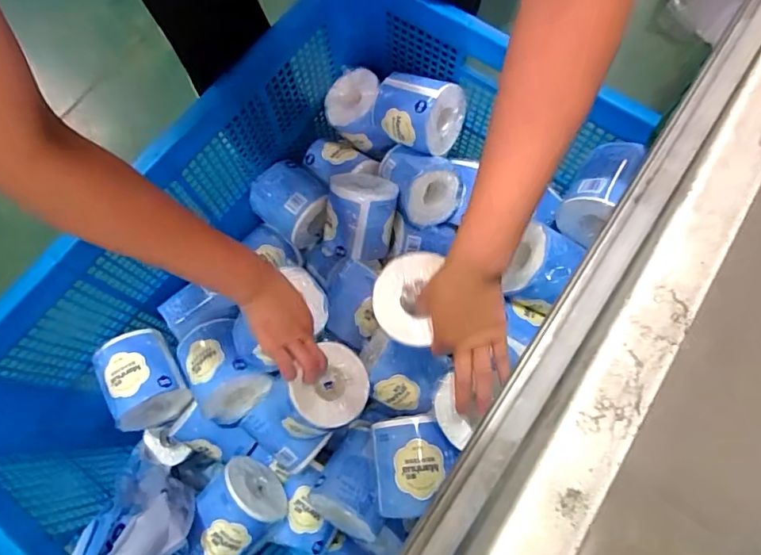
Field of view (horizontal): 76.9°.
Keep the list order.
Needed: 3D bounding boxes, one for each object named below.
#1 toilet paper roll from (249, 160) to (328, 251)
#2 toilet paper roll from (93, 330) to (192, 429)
[{"bbox_3d":[-0.146,-0.115,0.800,0.104,0.113,0.119,-35,74,-9],"label":"toilet paper roll"},{"bbox_3d":[-0.338,0.143,0.689,0.102,0.086,0.118,-31,74,-8],"label":"toilet paper roll"}]

